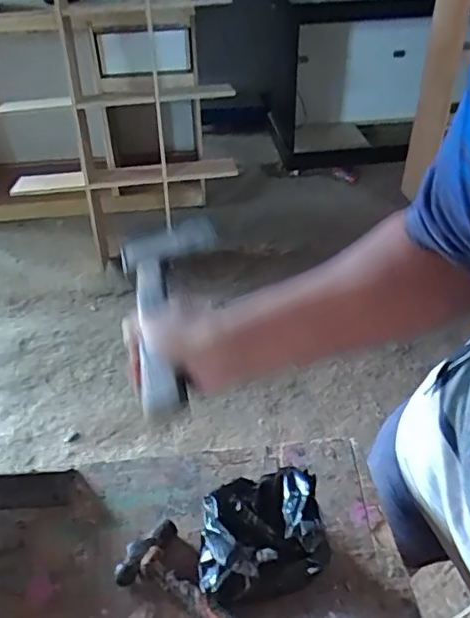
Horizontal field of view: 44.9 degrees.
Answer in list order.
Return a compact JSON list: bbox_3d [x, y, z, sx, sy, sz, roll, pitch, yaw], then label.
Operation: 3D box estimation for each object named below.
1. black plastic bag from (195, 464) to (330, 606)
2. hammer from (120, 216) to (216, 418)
[{"bbox_3d":[0.022,0.225,0.552,0.112,0.111,0.091,-11,36,-9],"label":"black plastic bag"},{"bbox_3d":[-0.065,-0.015,0.645,0.115,0.052,0.303,-6,39,-7],"label":"hammer"}]

